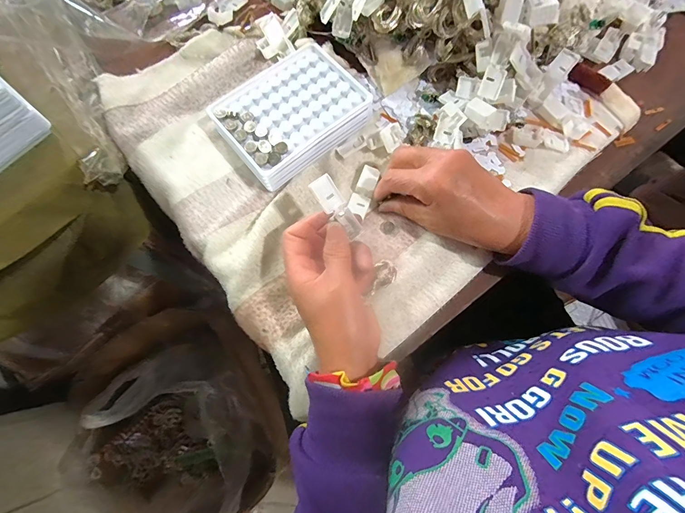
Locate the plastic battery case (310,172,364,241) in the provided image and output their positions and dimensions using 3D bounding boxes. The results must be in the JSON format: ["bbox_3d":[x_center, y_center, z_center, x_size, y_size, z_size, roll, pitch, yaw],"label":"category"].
[{"bbox_3d":[-0.003,-0.039,0.281,0.020,0.013,0.055,-44,113,-11],"label":"plastic battery case"}]

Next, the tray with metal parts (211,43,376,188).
[{"bbox_3d":[-0.049,-0.138,0.346,0.132,0.033,0.102,-39,80,-11],"label":"tray with metal parts"}]

